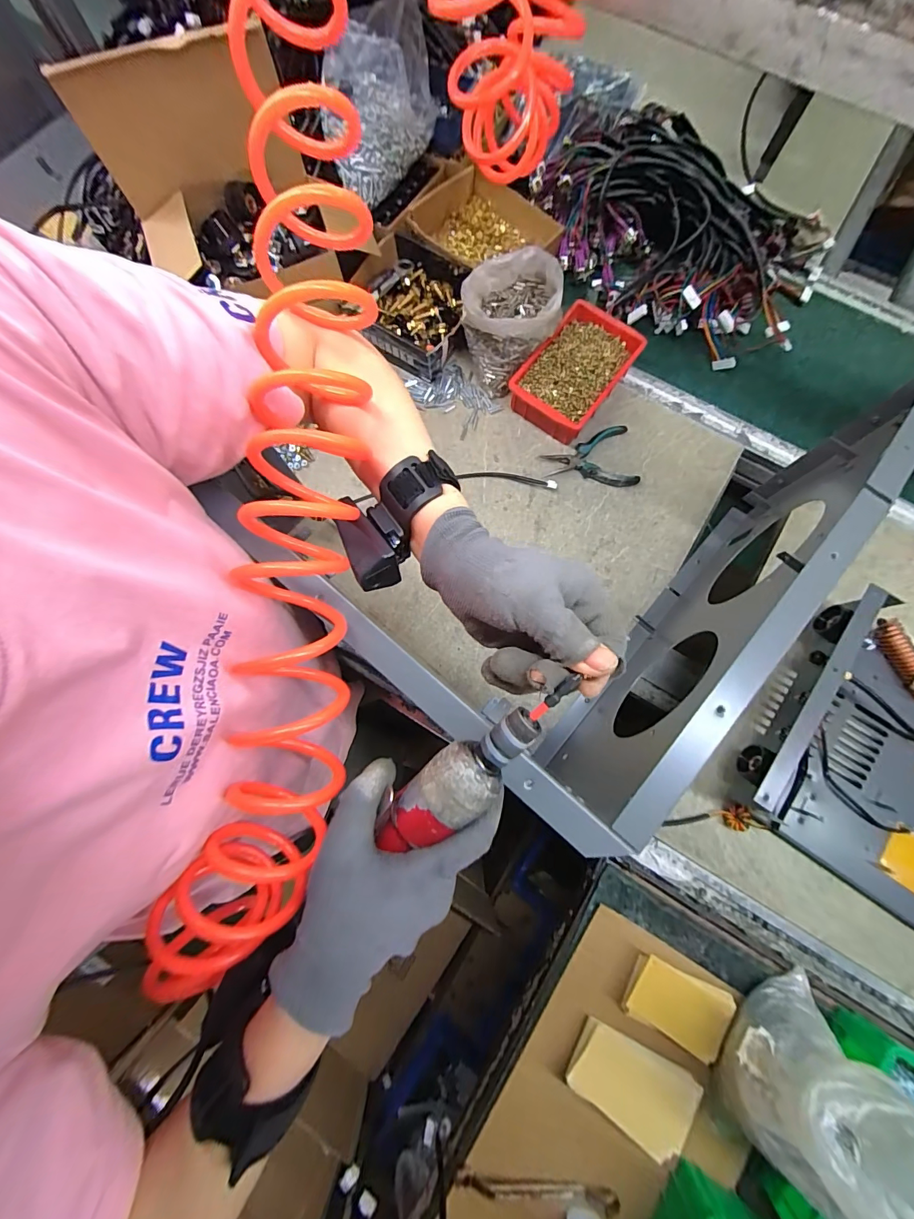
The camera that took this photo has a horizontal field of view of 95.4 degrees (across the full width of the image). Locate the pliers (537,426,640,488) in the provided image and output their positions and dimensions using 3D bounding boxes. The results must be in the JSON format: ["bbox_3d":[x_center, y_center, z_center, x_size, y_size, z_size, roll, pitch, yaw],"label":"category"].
[{"bbox_3d":[0.211,-0.234,0.663,0.142,0.012,0.100,-12,79,-1],"label":"pliers"}]

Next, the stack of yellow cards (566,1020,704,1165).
[{"bbox_3d":[0.204,0.563,0.489,0.139,0.022,0.084,30,81,6],"label":"stack of yellow cards"}]

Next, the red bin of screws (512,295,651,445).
[{"bbox_3d":[0.190,-0.382,0.670,0.134,0.063,0.209,37,82,7],"label":"red bin of screws"}]

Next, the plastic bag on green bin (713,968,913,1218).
[{"bbox_3d":[0.365,0.505,0.428,0.140,0.185,0.151,-6,79,0],"label":"plastic bag on green bin"}]

